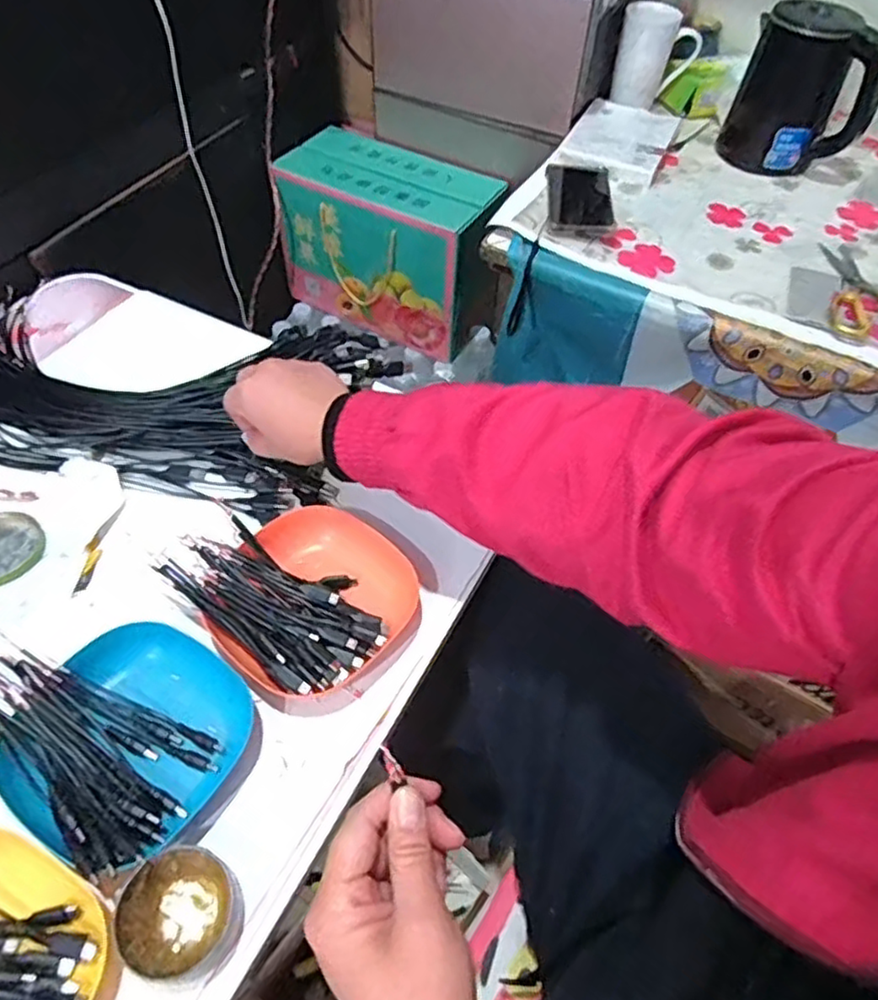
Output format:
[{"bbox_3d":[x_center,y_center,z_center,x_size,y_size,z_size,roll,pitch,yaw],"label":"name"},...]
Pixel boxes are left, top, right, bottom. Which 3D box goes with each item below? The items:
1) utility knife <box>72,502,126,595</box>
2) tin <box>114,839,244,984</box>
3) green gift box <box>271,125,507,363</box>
[{"bbox_3d":[-0.276,0.037,0.542,0.012,0.004,0.086,7,54,2],"label":"utility knife"},{"bbox_3d":[-0.145,0.233,0.380,0.065,0.027,0.061,2,54,-2],"label":"tin"},{"bbox_3d":[-0.071,-0.412,1.096,0.333,0.237,0.161,25,56,14],"label":"green gift box"}]

